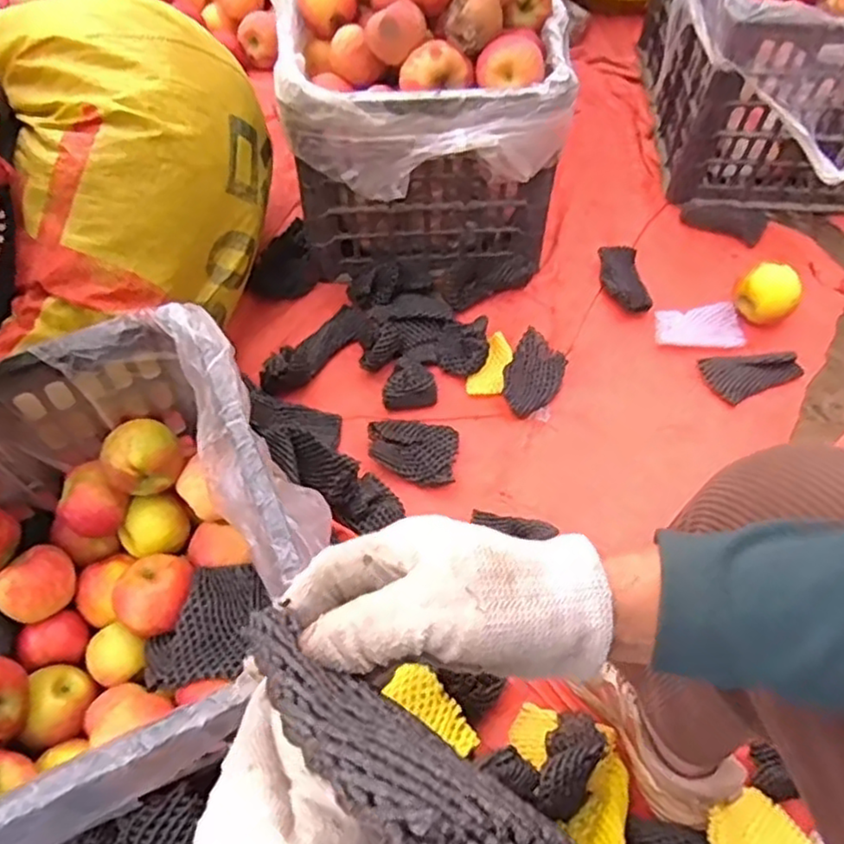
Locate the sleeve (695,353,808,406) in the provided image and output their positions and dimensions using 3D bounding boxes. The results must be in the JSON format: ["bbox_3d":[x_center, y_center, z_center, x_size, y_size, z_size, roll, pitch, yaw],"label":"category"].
[{"bbox_3d":[0.440,-0.059,0.913,0.129,0.012,0.067,-4,59,-1],"label":"sleeve"}]

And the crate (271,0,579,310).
[{"bbox_3d":[-0.001,-0.480,0.973,0.354,0.363,0.510,-2,59,0],"label":"crate"}]

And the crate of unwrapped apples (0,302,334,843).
[{"bbox_3d":[-0.333,0.163,0.558,0.495,0.240,0.339,-25,62,-13],"label":"crate of unwrapped apples"}]

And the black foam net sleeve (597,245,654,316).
[{"bbox_3d":[0.293,-0.209,1.012,0.059,0.023,0.116,-6,59,-2],"label":"black foam net sleeve"}]

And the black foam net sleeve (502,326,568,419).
[{"bbox_3d":[0.148,-0.061,0.913,0.069,0.026,0.118,21,62,13],"label":"black foam net sleeve"}]

